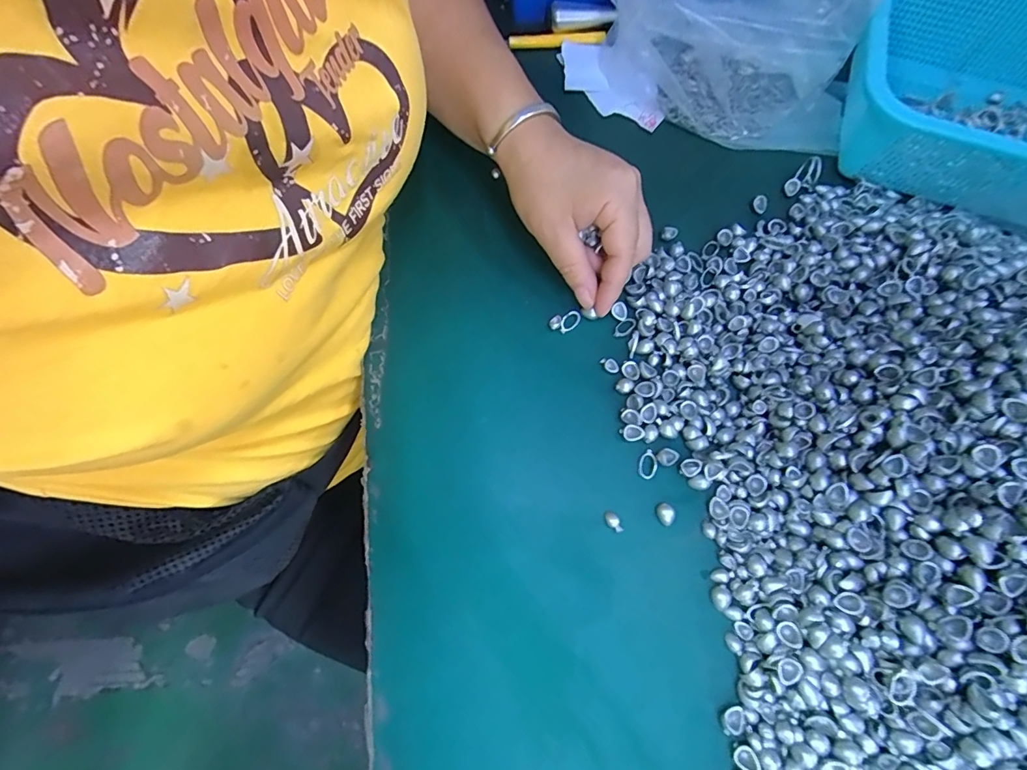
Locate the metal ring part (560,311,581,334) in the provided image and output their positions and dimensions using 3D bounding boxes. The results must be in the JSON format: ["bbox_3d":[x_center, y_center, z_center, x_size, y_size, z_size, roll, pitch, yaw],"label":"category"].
[{"bbox_3d":[0.037,-0.042,0.301,0.017,0.004,0.010,-38,75,-13],"label":"metal ring part"}]

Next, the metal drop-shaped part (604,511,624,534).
[{"bbox_3d":[0.057,0.077,0.258,0.013,0.004,0.007,43,75,13],"label":"metal drop-shaped part"}]

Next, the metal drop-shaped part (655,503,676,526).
[{"bbox_3d":[0.087,0.073,0.260,0.009,0.007,0.012,-36,75,-13],"label":"metal drop-shaped part"}]

